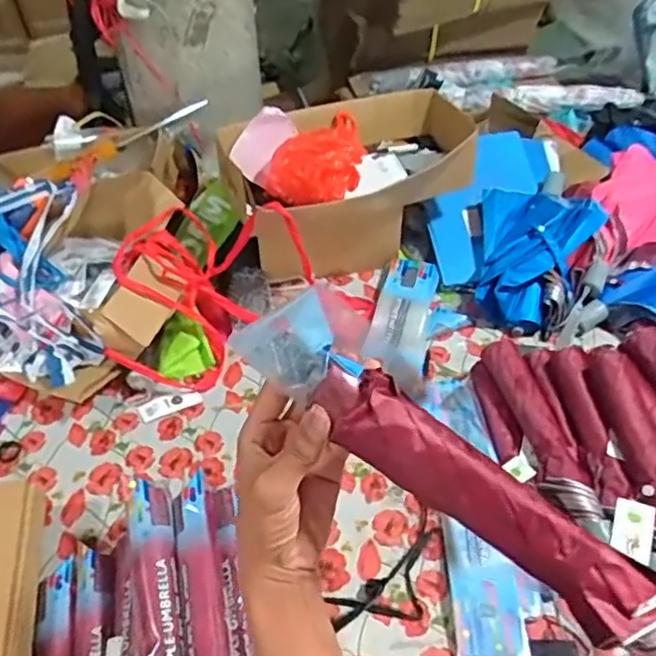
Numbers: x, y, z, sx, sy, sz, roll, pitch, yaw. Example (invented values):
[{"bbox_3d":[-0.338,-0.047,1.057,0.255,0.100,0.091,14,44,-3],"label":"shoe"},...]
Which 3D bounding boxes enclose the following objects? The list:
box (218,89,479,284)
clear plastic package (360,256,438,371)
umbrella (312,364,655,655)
[{"bbox_3d":[0.054,-0.250,1.130,0.466,0.249,0.295,-22,49,-18],"label":"box"},{"bbox_3d":[0.126,-0.032,1.040,0.088,0.043,0.264,10,47,11],"label":"clear plastic package"},{"bbox_3d":[0.117,0.122,0.381,0.295,0.031,0.041,35,52,6],"label":"umbrella"}]

